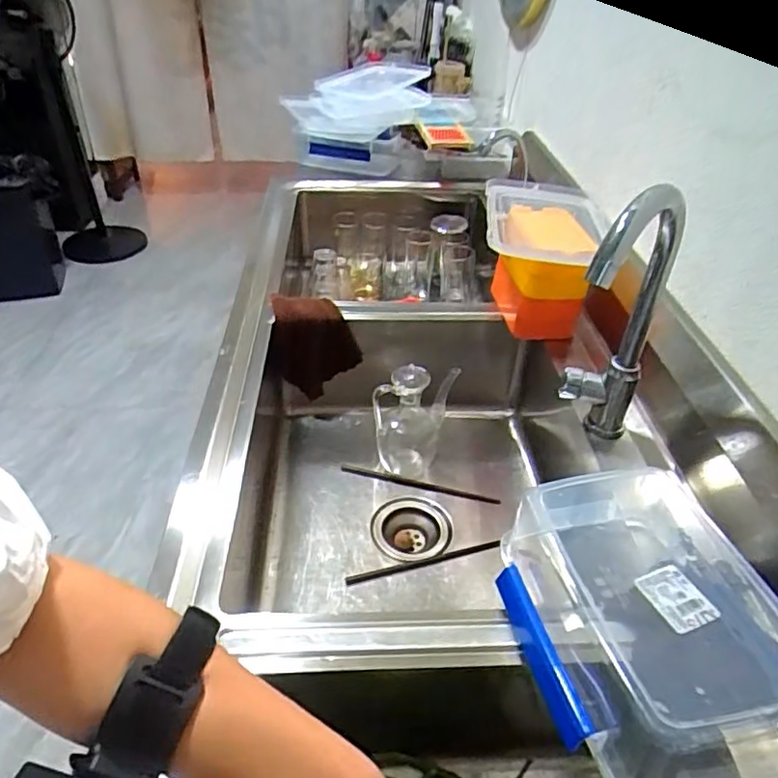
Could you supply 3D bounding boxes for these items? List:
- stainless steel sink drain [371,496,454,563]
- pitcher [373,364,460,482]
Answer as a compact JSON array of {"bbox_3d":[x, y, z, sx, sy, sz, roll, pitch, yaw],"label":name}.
[{"bbox_3d":[0.032,0.198,0.857,0.110,0.032,0.106,4,39,1],"label":"stainless steel sink drain"},{"bbox_3d":[0.039,0.039,0.900,0.086,0.176,0.107,20,42,20],"label":"pitcher"}]

